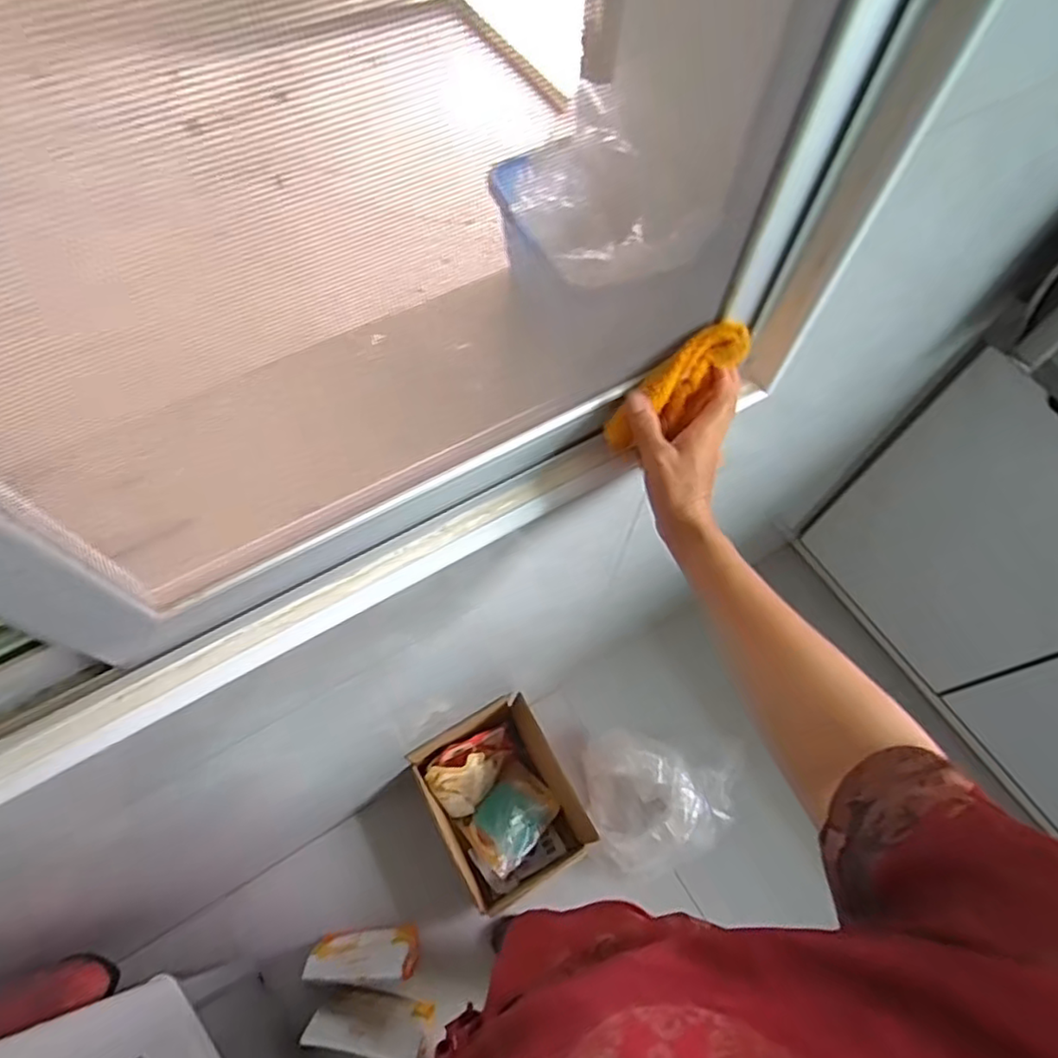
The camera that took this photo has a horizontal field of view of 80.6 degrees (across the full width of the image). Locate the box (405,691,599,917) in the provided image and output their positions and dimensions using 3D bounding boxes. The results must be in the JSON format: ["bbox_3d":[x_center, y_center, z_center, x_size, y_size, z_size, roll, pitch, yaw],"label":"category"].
[{"bbox_3d":[-0.054,0.534,1.211,0.235,0.255,0.318,-26,68,-14],"label":"box"}]

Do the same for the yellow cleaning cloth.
[{"bbox_3d":[0.125,-0.117,0.531,0.144,0.035,0.042,-42,71,-1],"label":"yellow cleaning cloth"}]

